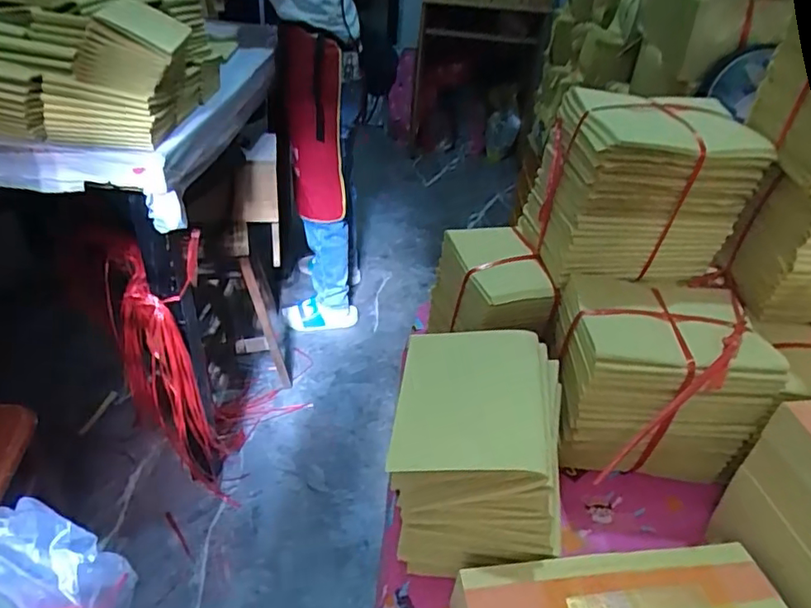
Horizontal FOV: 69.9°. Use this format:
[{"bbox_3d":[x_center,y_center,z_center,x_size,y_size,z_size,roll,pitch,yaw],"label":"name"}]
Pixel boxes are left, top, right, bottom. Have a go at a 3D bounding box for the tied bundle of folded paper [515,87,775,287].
[{"bbox_3d":[0.230,-0.116,0.584,0.174,0.151,0.126,-4,37,-13],"label":"tied bundle of folded paper"}]

